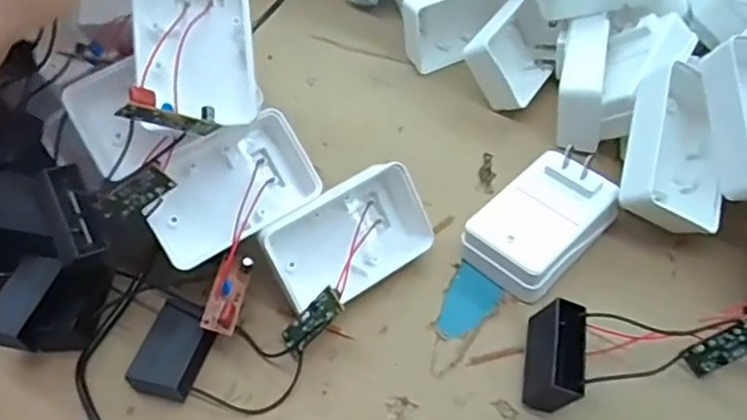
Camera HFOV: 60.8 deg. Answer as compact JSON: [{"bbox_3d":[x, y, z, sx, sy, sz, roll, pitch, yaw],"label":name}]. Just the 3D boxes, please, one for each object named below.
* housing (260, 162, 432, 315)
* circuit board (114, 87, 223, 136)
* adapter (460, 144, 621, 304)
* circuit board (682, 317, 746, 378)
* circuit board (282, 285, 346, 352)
[{"bbox_3d":[-0.015,0.015,0.360,0.089,0.056,0.037,-25,19,-7],"label":"housing"},{"bbox_3d":[-0.091,-0.043,0.287,0.044,0.014,0.010,11,40,-42],"label":"circuit board"},{"bbox_3d":[0.096,0.008,0.369,0.056,0.038,0.087,36,61,28],"label":"adapter"},{"bbox_3d":[0.175,0.066,0.312,0.016,0.045,0.004,56,28,11],"label":"circuit board"},{"bbox_3d":[-0.031,0.058,0.329,0.007,0.042,0.016,18,35,-45],"label":"circuit board"}]

